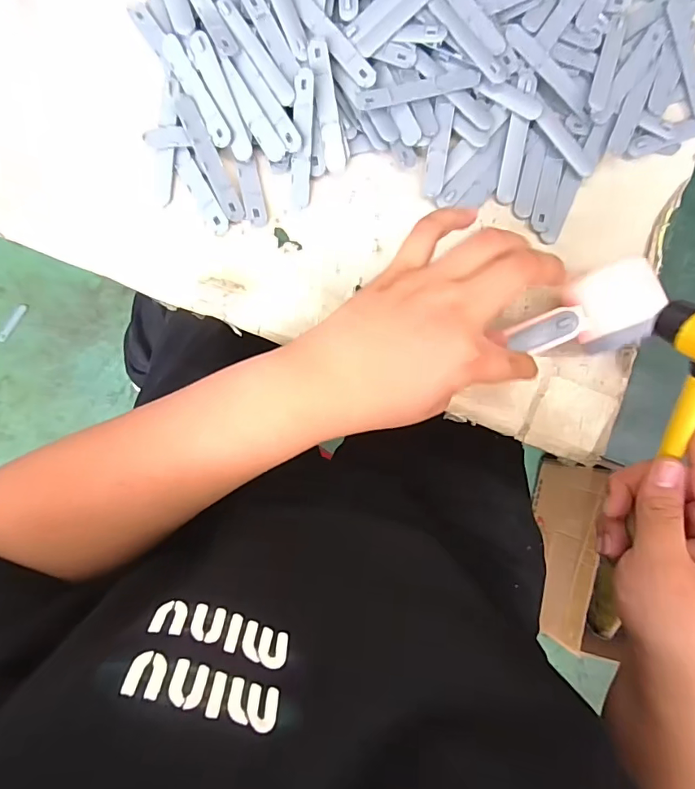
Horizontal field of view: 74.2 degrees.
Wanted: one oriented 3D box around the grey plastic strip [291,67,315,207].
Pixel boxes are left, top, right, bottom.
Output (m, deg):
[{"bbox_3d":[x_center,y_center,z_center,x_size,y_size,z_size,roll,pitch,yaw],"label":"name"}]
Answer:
[{"bbox_3d":[-0.033,-0.187,0.335,0.014,0.010,0.093,3,89,-3],"label":"grey plastic strip"}]

